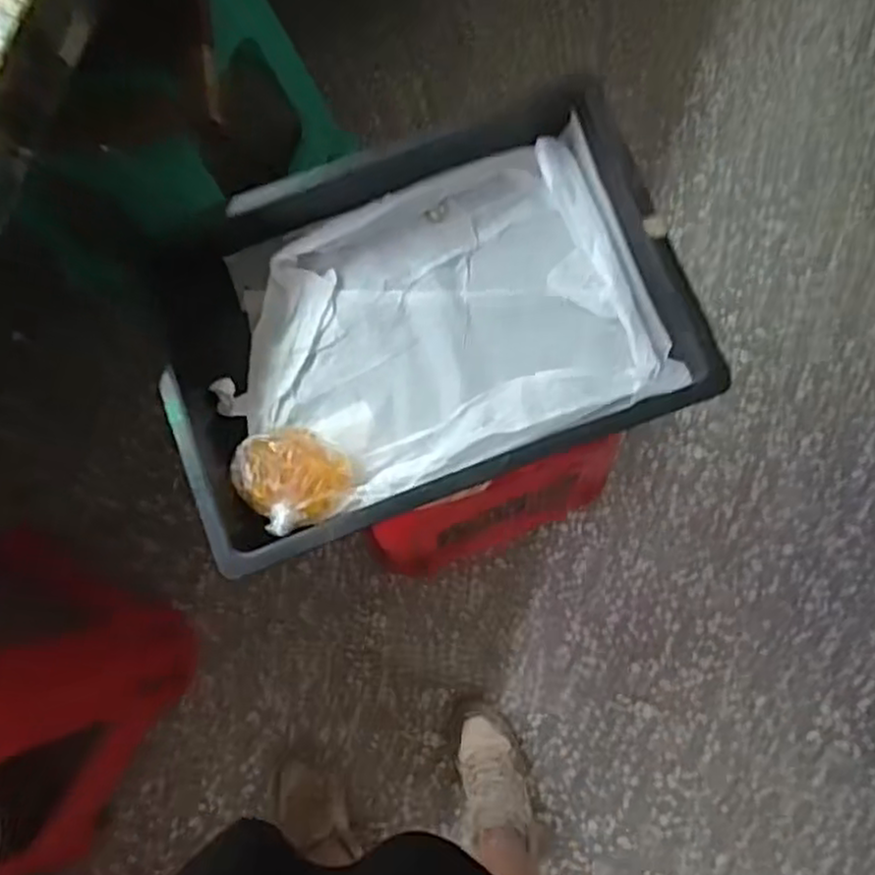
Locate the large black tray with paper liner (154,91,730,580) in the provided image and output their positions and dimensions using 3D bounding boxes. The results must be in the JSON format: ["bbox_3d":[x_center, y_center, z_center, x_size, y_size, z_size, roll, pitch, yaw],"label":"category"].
[{"bbox_3d":[-0.019,-0.102,0.669,0.436,0.094,0.312,-19,81,-3],"label":"large black tray with paper liner"}]

